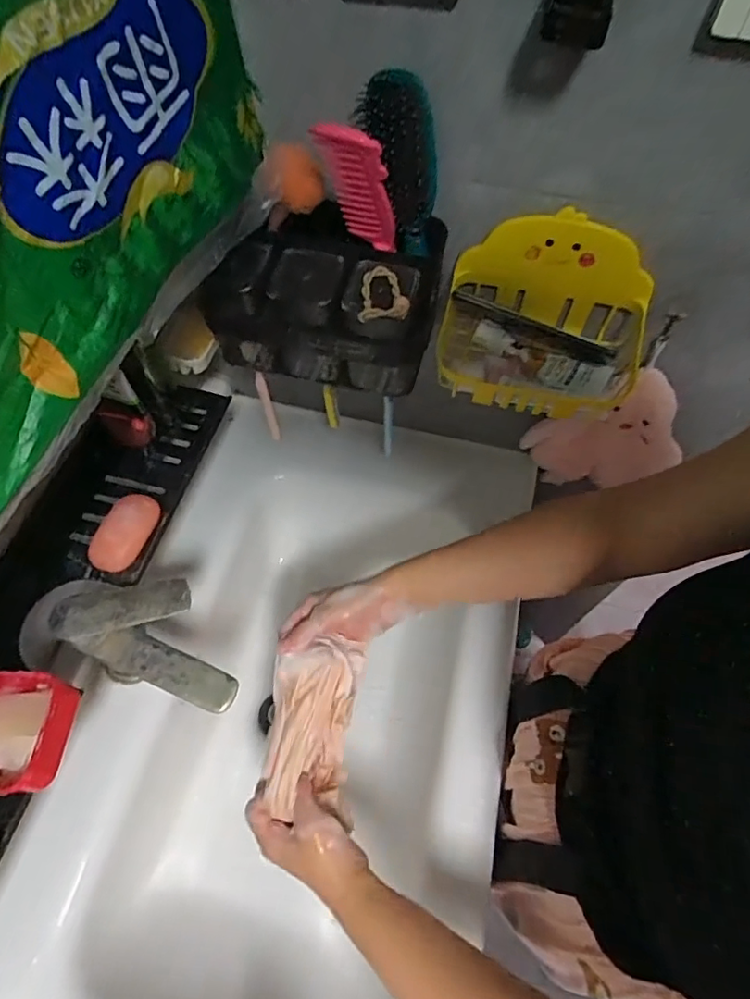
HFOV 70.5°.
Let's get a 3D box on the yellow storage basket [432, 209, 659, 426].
[{"bbox_3d":[0.168,-0.168,0.514,0.200,0.133,0.121,12,60,5],"label":"yellow storage basket"}]

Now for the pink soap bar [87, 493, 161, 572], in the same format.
[{"bbox_3d":[-0.249,0.034,0.533,0.046,0.031,0.079,23,62,12],"label":"pink soap bar"}]

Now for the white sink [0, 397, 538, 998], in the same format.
[{"bbox_3d":[-0.093,0.268,0.671,0.469,0.194,0.800,12,60,6],"label":"white sink"}]

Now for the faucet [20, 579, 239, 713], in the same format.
[{"bbox_3d":[-0.218,0.123,0.497,0.190,0.059,0.102,10,60,4],"label":"faucet"}]

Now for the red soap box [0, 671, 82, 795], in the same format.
[{"bbox_3d":[-0.301,0.189,0.433,0.098,0.033,0.087,2,60,-1],"label":"red soap box"}]

